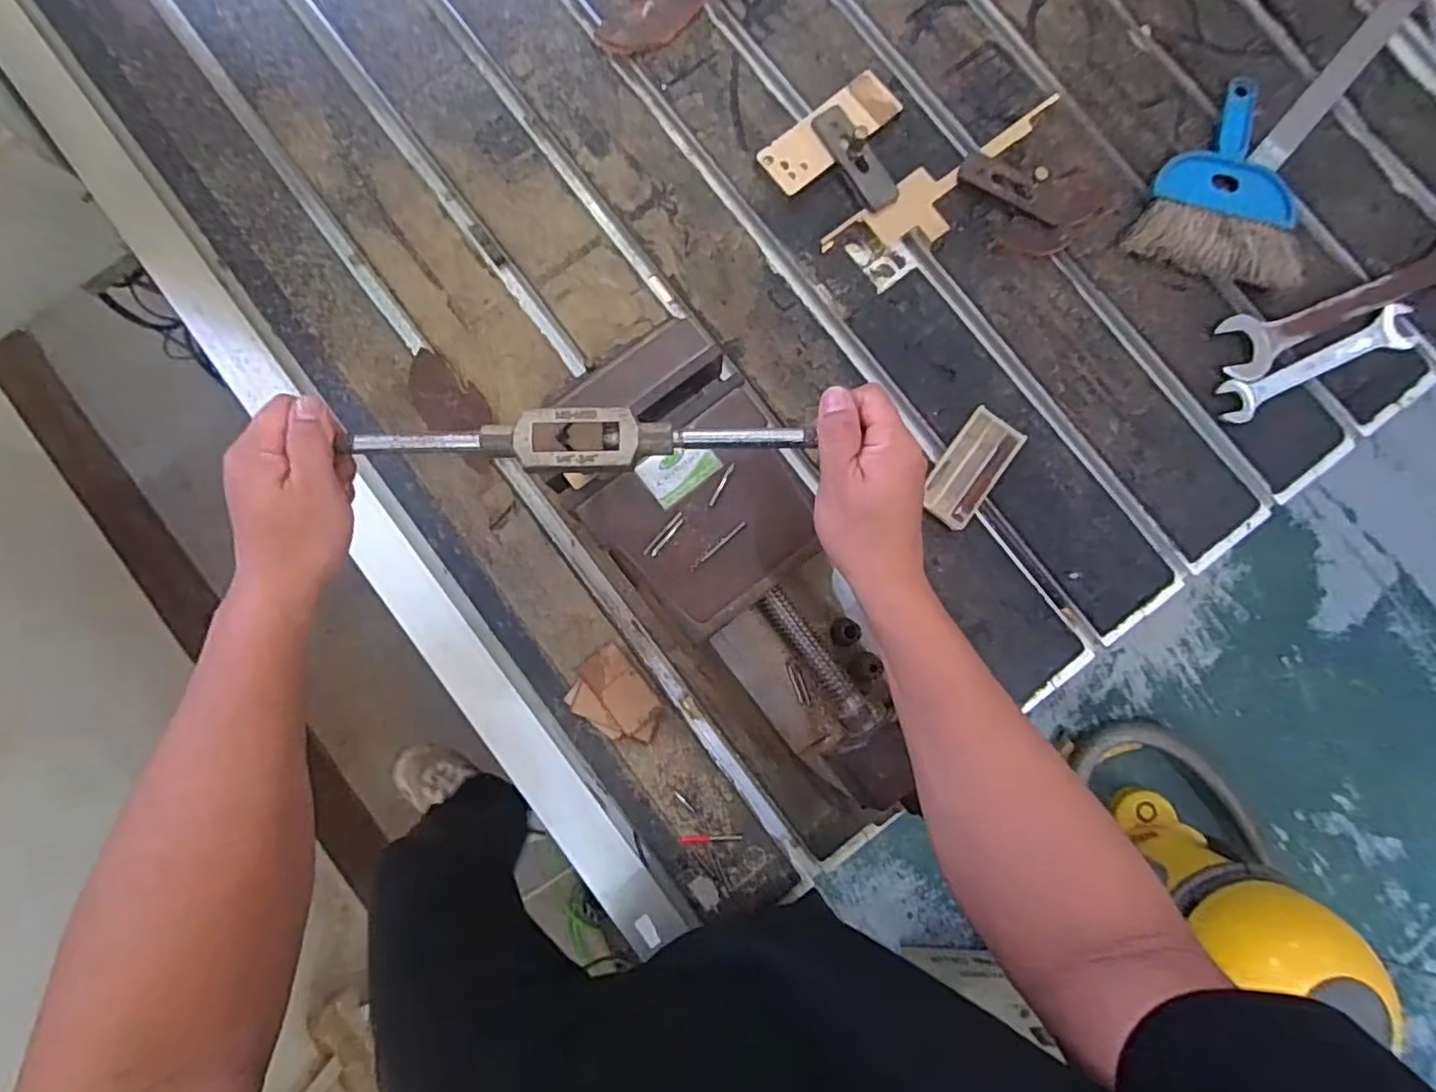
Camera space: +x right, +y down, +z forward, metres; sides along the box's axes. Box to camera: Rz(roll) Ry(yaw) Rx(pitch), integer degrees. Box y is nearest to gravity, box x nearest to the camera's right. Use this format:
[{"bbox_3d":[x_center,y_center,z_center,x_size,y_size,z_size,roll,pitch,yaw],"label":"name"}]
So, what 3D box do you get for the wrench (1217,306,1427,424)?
[{"bbox_3d":[0.523,-0.159,0.565,0.193,0.005,0.037,-25,85,-2],"label":"wrench"}]

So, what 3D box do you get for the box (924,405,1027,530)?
[{"bbox_3d":[0.213,-0.064,0.550,0.048,0.011,0.100,33,86,3],"label":"box"}]

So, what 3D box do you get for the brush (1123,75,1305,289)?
[{"bbox_3d":[0.451,-0.328,0.574,0.137,0.025,0.186,18,85,2],"label":"brush"}]

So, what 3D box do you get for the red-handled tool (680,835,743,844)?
[{"bbox_3d":[-0.005,0.234,0.524,0.049,0.007,0.007,-2,85,0],"label":"red-handled tool"}]

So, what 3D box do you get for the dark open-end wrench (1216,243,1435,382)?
[{"bbox_3d":[0.550,-0.208,0.568,0.235,0.014,0.054,-20,85,-2],"label":"dark open-end wrench"}]

